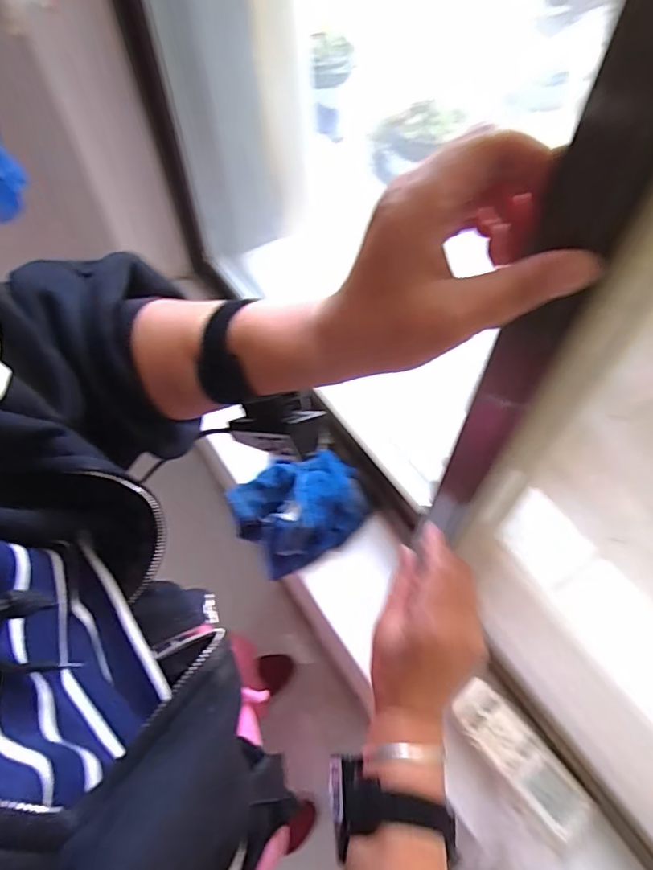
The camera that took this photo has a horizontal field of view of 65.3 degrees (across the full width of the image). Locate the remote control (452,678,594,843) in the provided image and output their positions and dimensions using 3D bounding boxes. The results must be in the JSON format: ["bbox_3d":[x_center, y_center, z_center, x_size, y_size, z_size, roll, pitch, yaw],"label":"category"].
[{"bbox_3d":[0.193,0.318,0.503,0.051,0.013,0.146,-39,65,-20],"label":"remote control"}]

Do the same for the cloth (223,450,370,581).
[{"bbox_3d":[-0.035,0.091,0.632,0.158,0.063,0.115,-27,61,-14],"label":"cloth"}]

